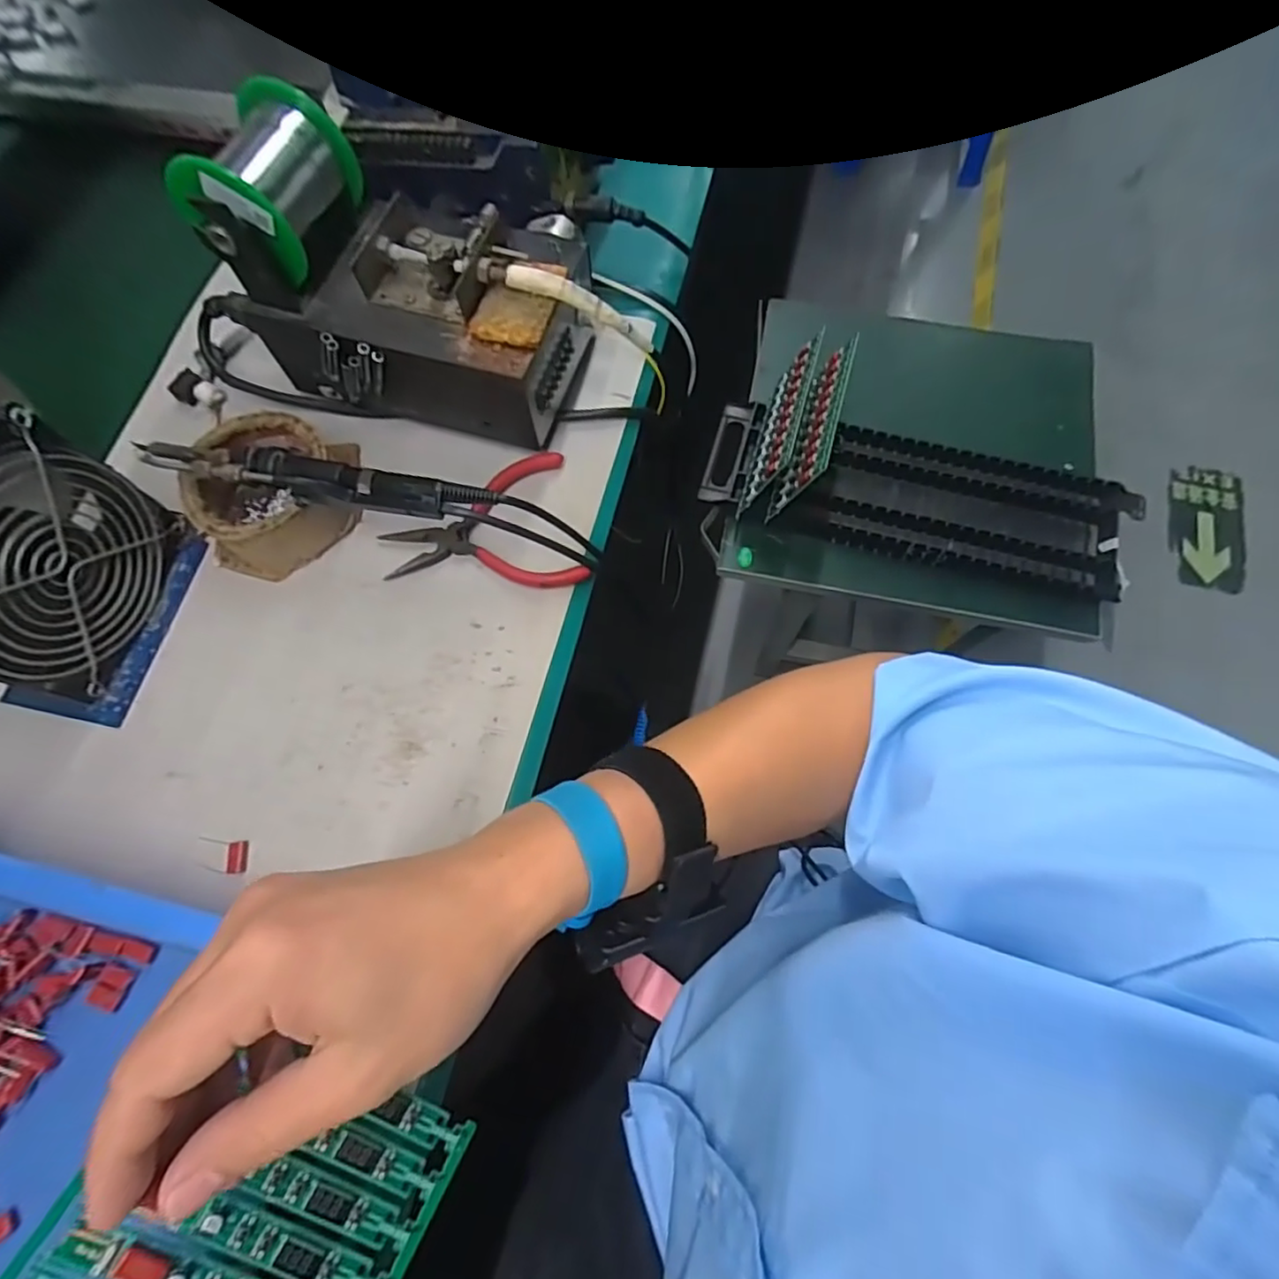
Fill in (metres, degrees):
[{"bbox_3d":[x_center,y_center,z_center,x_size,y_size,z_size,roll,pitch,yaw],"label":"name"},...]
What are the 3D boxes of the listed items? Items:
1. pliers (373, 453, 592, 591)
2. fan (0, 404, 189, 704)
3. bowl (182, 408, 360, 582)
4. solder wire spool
[{"bbox_3d":[-0.098,-0.064,0.393,0.118,0.016,0.088,-15,71,-4],"label":"pliers"},{"bbox_3d":[-0.312,-0.039,0.327,0.041,0.126,0.120,9,71,4],"label":"fan"},{"bbox_3d":[-0.221,-0.094,0.387,0.110,0.047,0.088,-37,74,-11],"label":"bowl"},{"bbox_3d":[-0.200,-0.251,0.351,0.050,0.053,0.089,12,72,6],"label":"solder wire spool"}]

